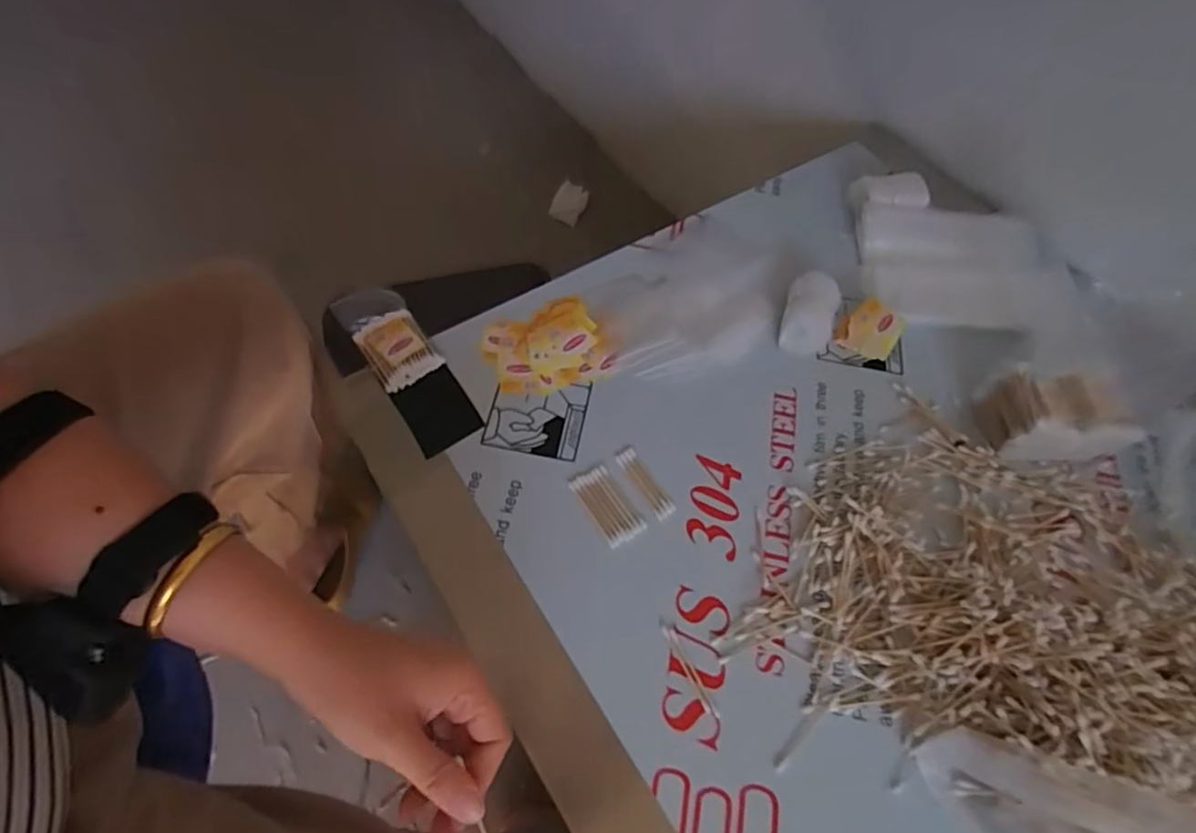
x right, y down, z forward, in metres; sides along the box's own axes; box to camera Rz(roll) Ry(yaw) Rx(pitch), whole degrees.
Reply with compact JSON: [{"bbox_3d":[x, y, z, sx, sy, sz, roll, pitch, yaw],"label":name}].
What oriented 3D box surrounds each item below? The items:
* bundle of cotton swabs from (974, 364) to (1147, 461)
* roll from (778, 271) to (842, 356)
[{"bbox_3d":[0.425,0.000,0.593,0.115,0.064,0.077,8,60,1],"label":"bundle of cotton swabs"},{"bbox_3d":[0.224,-0.110,0.669,0.052,0.034,0.092,21,61,8],"label":"roll"}]

